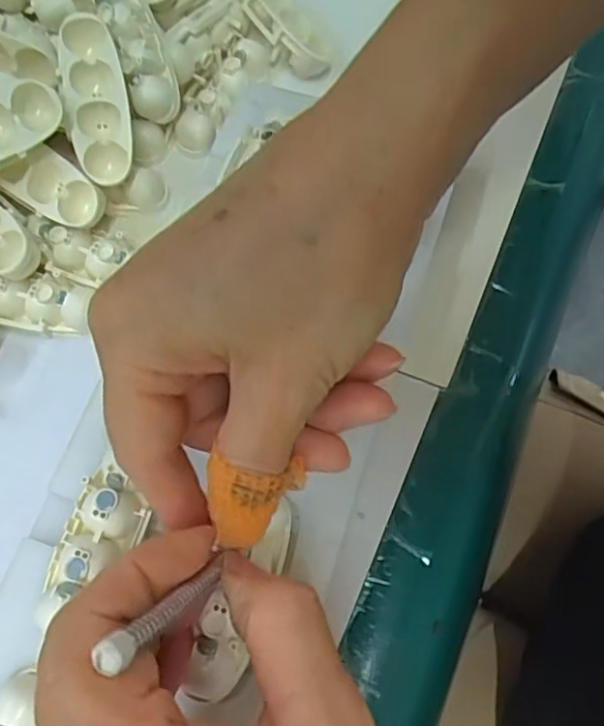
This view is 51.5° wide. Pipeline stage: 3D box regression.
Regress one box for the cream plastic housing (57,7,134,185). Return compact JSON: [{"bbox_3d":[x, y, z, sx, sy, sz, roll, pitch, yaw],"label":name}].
[{"bbox_3d":[-0.081,-0.104,0.251,0.023,0.016,0.063,-8,93,-1],"label":"cream plastic housing"}]

